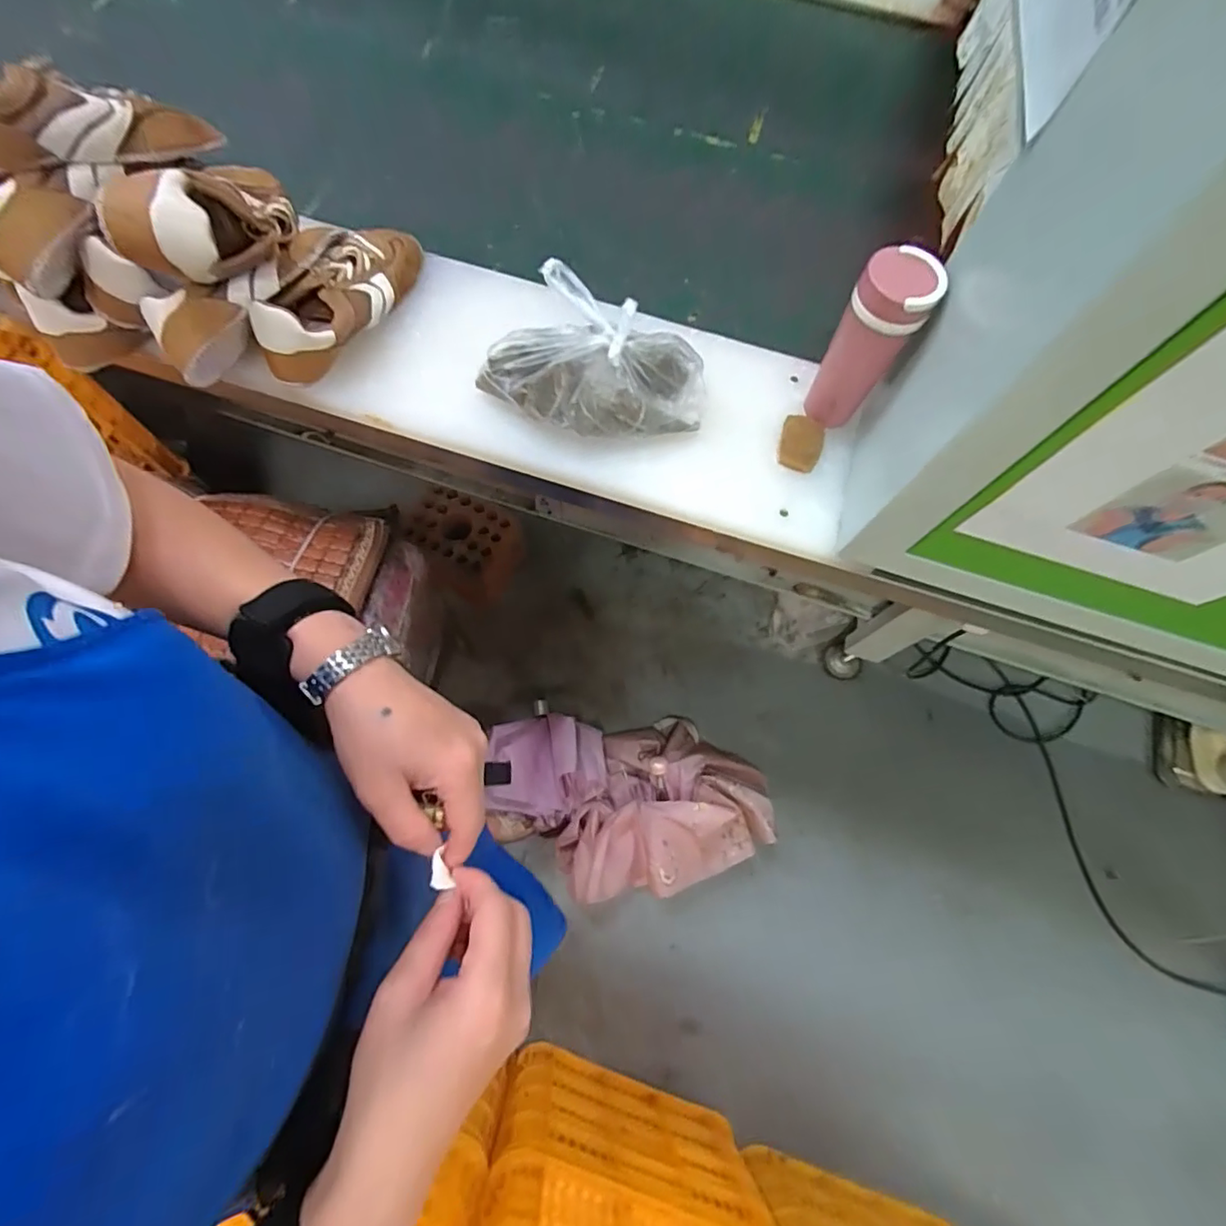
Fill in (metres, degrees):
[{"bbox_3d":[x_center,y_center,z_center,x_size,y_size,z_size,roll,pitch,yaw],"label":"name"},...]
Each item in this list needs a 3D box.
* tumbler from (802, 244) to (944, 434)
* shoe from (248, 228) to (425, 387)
[{"bbox_3d":[0.244,-0.257,0.556,0.064,0.162,0.066,1,70,-2],"label":"tumbler"},{"bbox_3d":[-0.287,-0.343,0.608,0.079,0.067,0.221,25,71,6],"label":"shoe"}]

